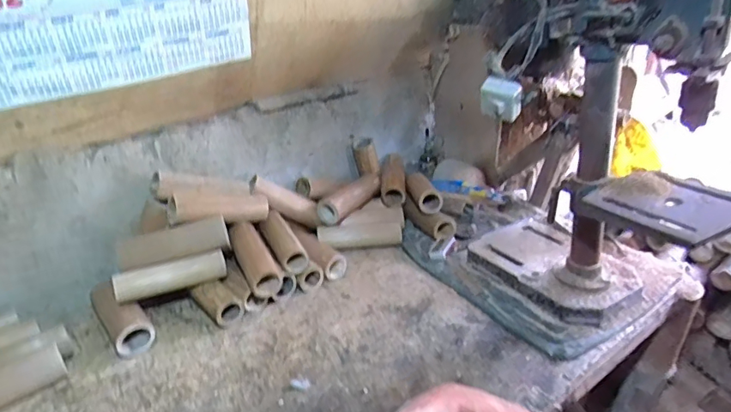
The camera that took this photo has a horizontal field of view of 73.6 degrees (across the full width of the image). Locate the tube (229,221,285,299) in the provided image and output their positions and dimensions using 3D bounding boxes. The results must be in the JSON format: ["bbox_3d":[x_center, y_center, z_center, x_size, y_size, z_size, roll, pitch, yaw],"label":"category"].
[{"bbox_3d":[-0.201,0.093,0.885,0.061,0.057,0.176,-17,31,-23],"label":"tube"}]

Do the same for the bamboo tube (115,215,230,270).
[{"bbox_3d":[-0.338,0.066,0.860,0.188,0.058,0.051,-10,29,-11],"label":"bamboo tube"}]

